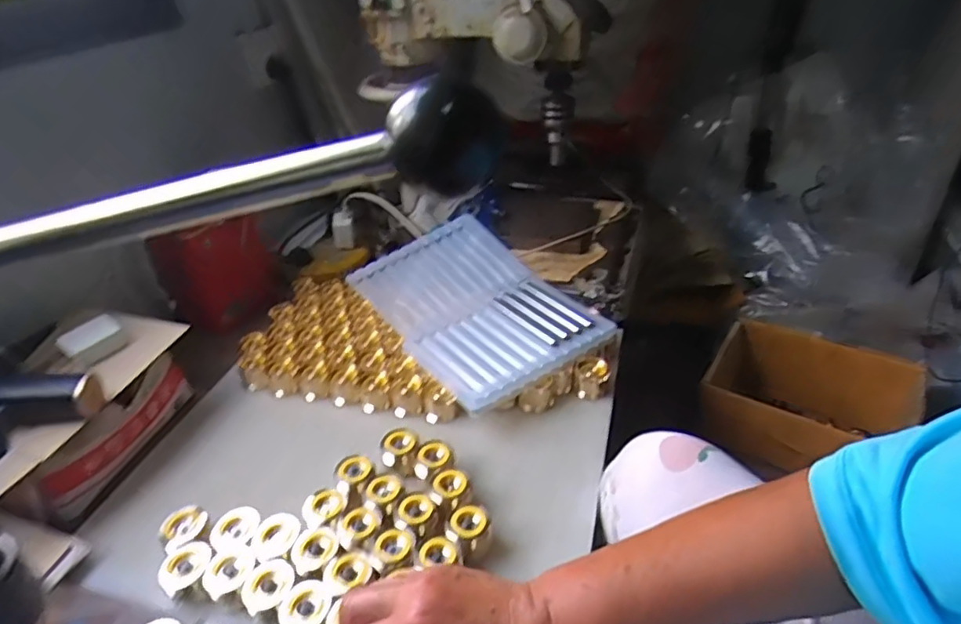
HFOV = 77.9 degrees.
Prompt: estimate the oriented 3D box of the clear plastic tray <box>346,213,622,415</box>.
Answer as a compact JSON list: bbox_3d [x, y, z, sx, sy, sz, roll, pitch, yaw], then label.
[{"bbox_3d":[-0.007,-0.014,0.798,0.224,0.028,0.322,-27,45,-24],"label":"clear plastic tray"}]

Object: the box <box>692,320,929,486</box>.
[{"bbox_3d":[0.572,0.161,1.062,0.315,0.161,0.224,22,43,34],"label":"box"}]

